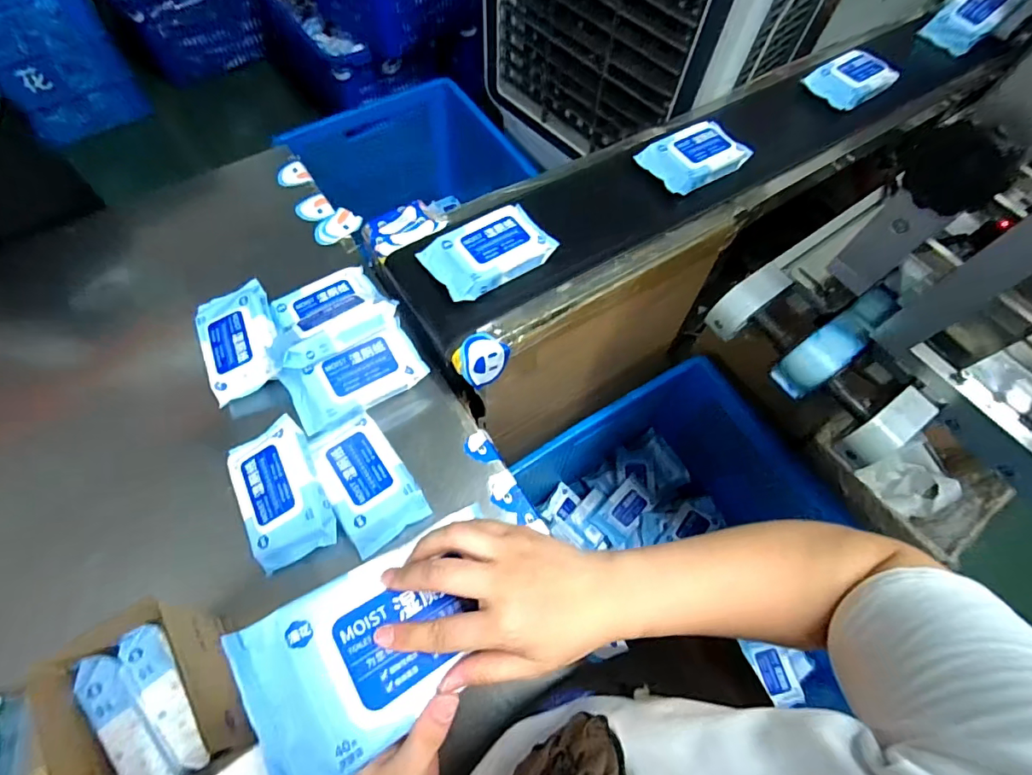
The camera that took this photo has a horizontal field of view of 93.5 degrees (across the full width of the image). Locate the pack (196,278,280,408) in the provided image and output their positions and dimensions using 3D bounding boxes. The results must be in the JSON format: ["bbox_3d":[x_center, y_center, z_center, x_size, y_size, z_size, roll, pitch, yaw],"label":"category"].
[{"bbox_3d":[-0.418,-0.075,0.735,0.104,0.035,0.175,-21,67,-13],"label":"pack"}]

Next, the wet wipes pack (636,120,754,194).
[{"bbox_3d":[0.311,-0.405,0.845,0.175,0.035,0.112,-29,69,-16],"label":"wet wipes pack"}]

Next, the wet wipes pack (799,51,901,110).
[{"bbox_3d":[0.668,-0.616,0.973,0.157,0.047,0.117,-34,71,-18],"label":"wet wipes pack"}]

